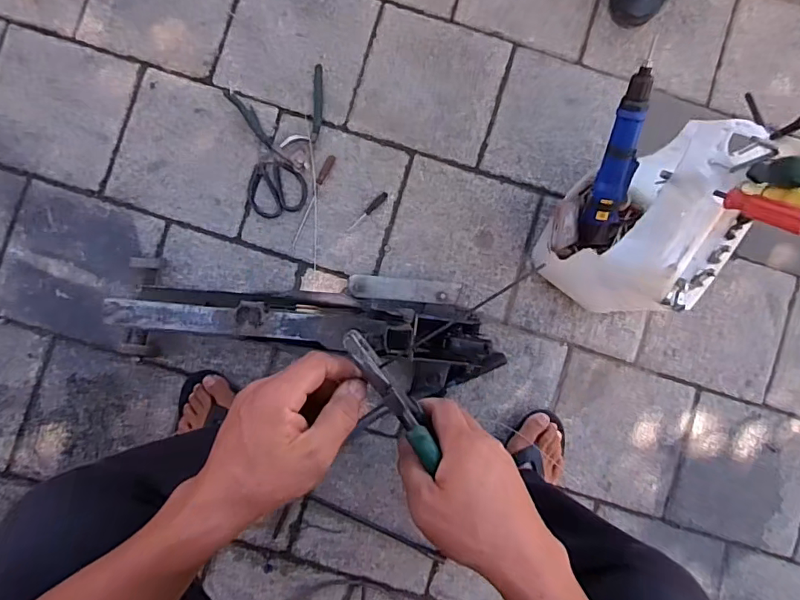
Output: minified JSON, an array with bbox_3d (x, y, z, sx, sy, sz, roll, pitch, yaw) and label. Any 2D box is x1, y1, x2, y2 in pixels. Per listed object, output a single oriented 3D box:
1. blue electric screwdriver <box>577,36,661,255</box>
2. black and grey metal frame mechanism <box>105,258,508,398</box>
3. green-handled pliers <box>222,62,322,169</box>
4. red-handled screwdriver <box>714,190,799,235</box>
[{"bbox_3d":[0.334,-0.217,0.775,0.057,0.045,0.286,1,128,-2],"label":"blue electric screwdriver"},{"bbox_3d":[-0.134,0.041,0.819,0.603,0.144,0.179,7,88,-2],"label":"black and grey metal frame mechanism"},{"bbox_3d":[-0.191,-0.313,0.890,0.164,0.010,0.166,-22,89,-2],"label":"green-handled pliers"},{"bbox_3d":[0.386,-0.096,0.537,0.021,0.110,0.022,-43,133,-2],"label":"red-handled screwdriver"}]

